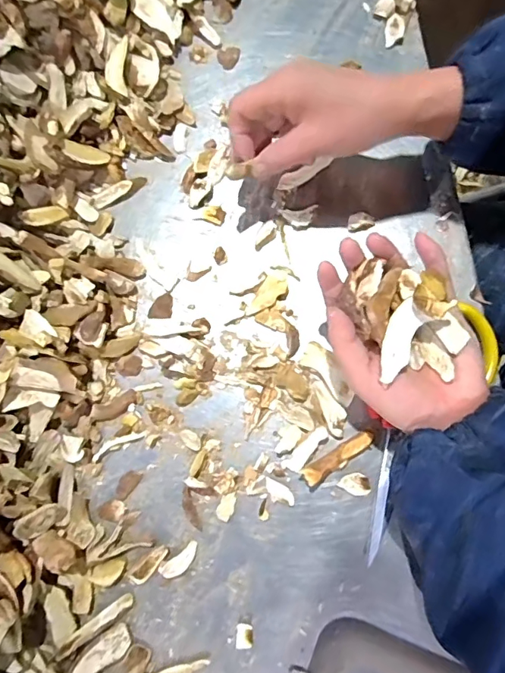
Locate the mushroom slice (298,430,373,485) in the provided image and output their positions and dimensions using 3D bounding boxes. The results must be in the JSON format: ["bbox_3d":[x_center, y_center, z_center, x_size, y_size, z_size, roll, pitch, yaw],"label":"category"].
[{"bbox_3d":[0.064,0.089,0.353,0.058,0.012,0.014,-32,78,-3],"label":"mushroom slice"}]

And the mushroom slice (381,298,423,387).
[{"bbox_3d":[0.092,0.002,0.299,0.018,0.005,0.052,16,83,4],"label":"mushroom slice"}]

